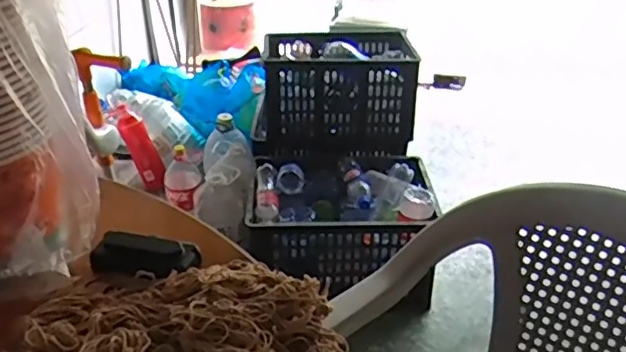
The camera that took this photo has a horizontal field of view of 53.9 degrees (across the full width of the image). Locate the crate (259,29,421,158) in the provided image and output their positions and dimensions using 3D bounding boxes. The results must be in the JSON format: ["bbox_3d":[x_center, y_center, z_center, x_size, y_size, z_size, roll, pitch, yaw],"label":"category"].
[{"bbox_3d":[0.070,-0.255,1.887,0.452,0.291,0.303,1,31,1],"label":"crate"}]

